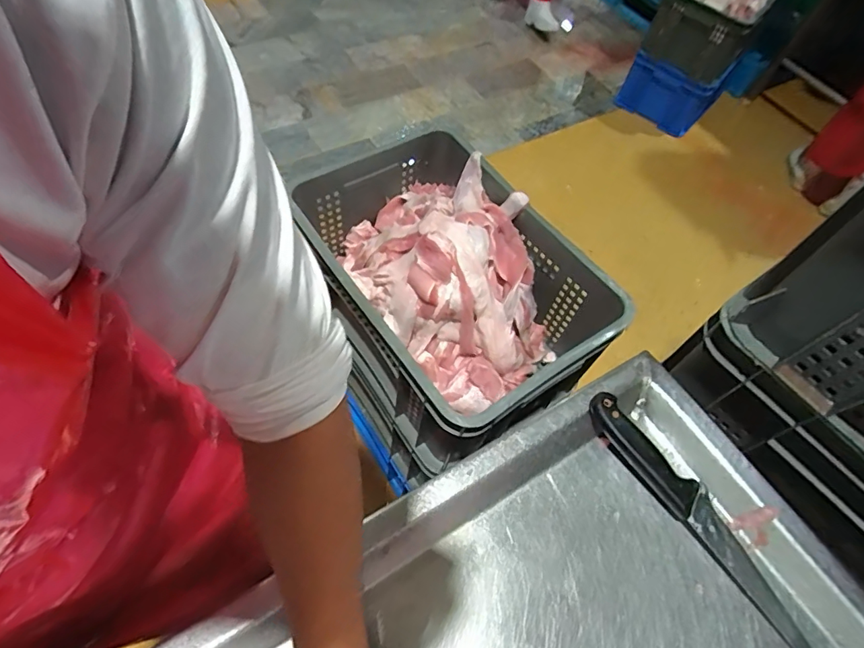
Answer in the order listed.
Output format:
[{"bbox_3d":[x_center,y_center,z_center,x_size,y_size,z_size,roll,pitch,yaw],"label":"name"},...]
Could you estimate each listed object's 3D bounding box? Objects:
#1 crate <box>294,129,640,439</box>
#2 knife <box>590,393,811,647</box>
[{"bbox_3d":[0.033,-0.072,0.868,0.353,0.227,0.527,-26,65,-20],"label":"crate"},{"bbox_3d":[0.265,0.186,0.478,0.039,0.043,0.283,-33,67,-21],"label":"knife"}]

